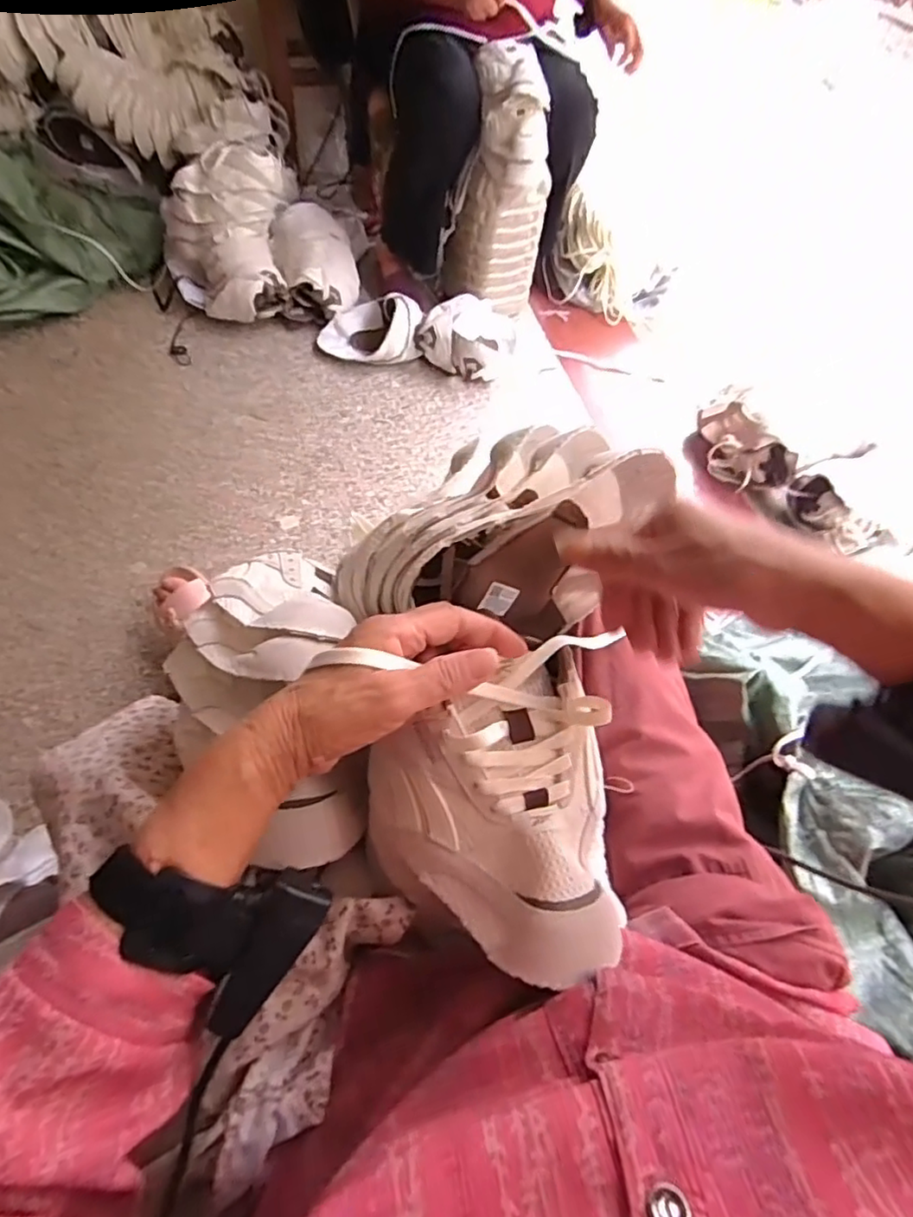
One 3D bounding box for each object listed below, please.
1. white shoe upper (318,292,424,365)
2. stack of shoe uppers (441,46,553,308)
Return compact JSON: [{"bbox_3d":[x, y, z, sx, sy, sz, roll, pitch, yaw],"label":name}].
[{"bbox_3d":[-0.186,-0.605,1.315,0.223,0.101,0.154,1,58,-3],"label":"white shoe upper"},{"bbox_3d":[0.083,-0.853,1.269,0.205,0.431,0.158,10,58,2],"label":"stack of shoe uppers"}]

